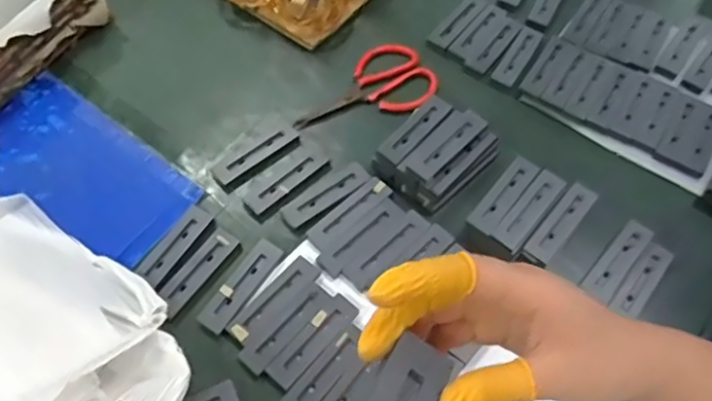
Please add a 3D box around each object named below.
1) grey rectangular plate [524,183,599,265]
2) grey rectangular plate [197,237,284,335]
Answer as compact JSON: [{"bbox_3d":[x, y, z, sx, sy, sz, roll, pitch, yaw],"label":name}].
[{"bbox_3d":[0.224,0.024,0.690,0.029,0.013,0.101,37,65,17],"label":"grey rectangular plate"},{"bbox_3d":[-0.120,0.088,0.669,0.033,0.007,0.110,30,63,14],"label":"grey rectangular plate"}]

